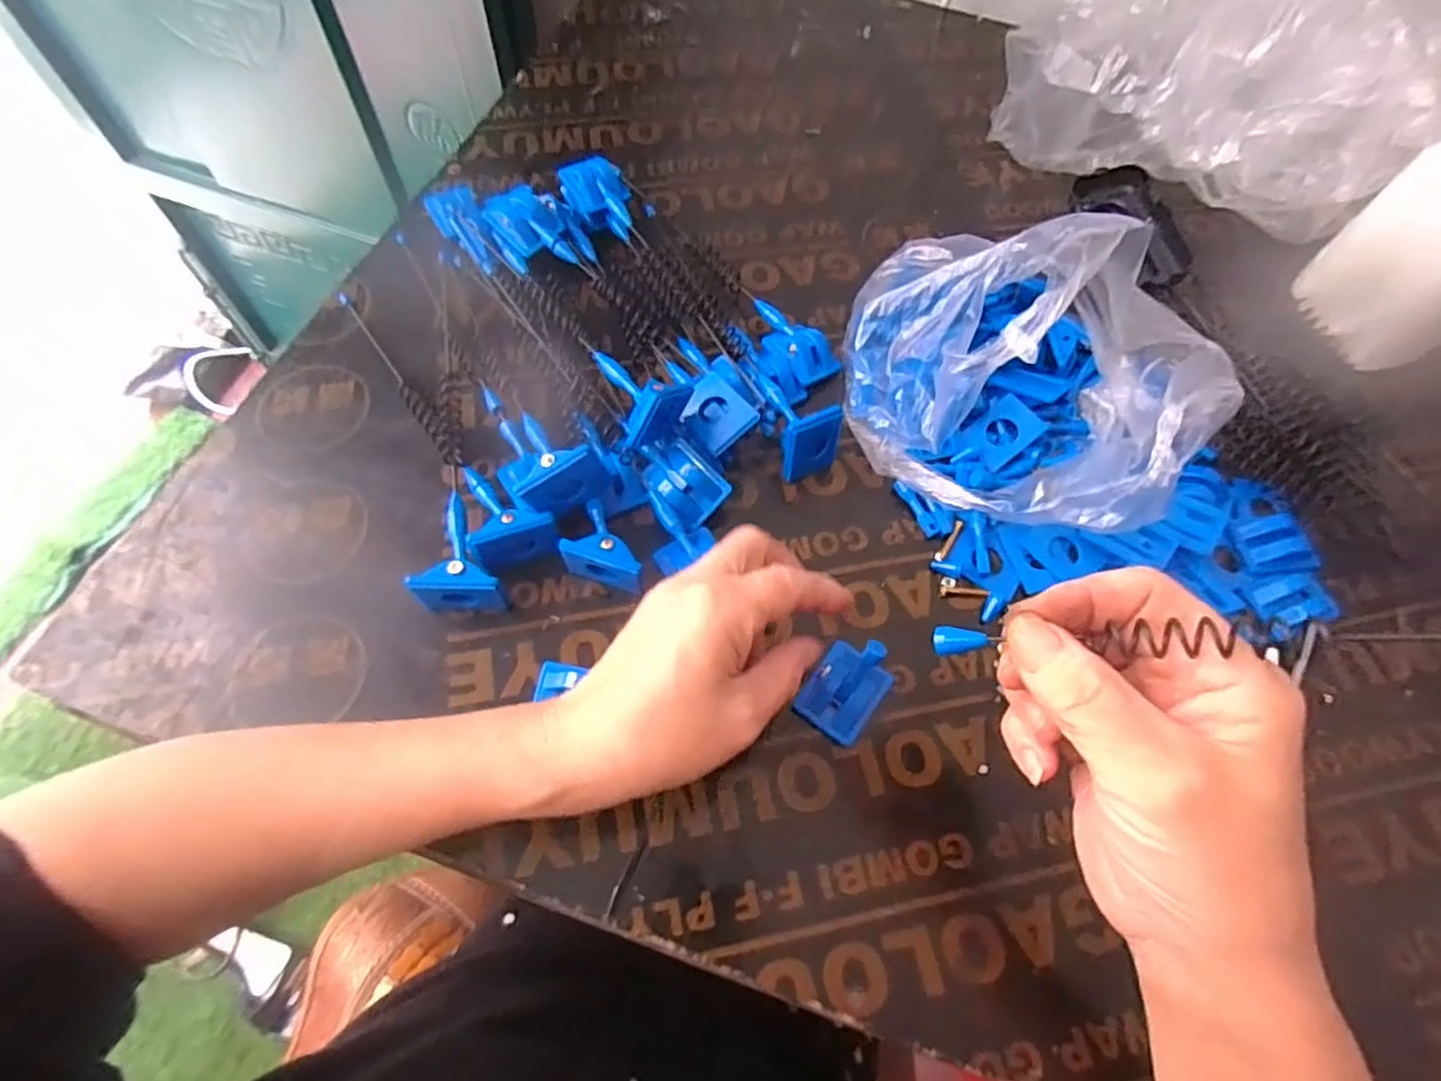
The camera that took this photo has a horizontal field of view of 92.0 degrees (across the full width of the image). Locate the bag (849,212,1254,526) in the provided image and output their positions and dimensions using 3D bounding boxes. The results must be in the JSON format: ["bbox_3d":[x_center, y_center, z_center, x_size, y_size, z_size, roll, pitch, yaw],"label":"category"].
[{"bbox_3d":[0.171,-0.102,0.384,0.194,0.117,0.182,21,64,7],"label":"bag"}]

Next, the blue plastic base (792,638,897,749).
[{"bbox_3d":[0.064,0.072,0.345,0.034,0.021,0.050,36,67,14],"label":"blue plastic base"}]

